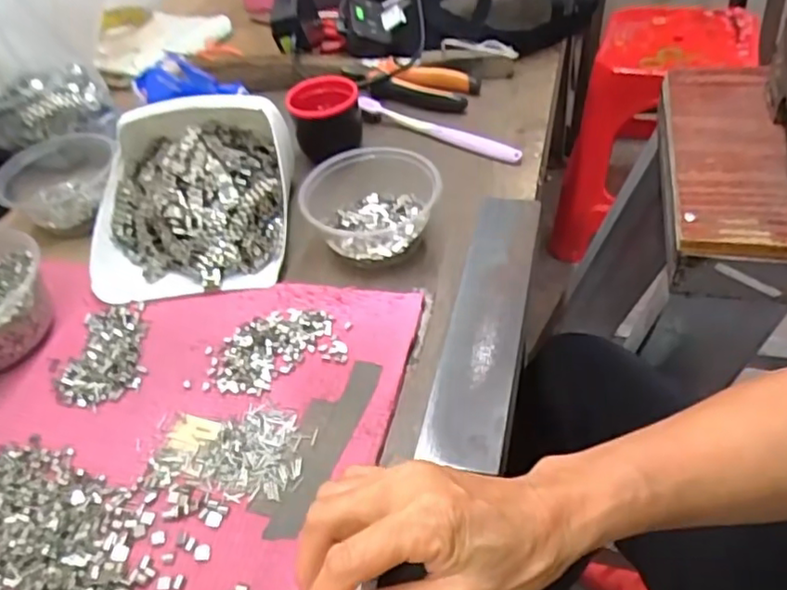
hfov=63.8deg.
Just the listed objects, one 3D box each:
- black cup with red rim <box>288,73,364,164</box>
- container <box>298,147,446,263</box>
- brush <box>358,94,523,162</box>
[{"bbox_3d":[-0.062,-0.162,0.584,0.064,0.058,0.061,-11,46,-2],"label":"black cup with red rim"},{"bbox_3d":[-0.016,-0.070,0.501,0.107,0.049,0.088,-10,46,-1],"label":"container"},{"bbox_3d":[0.038,-0.158,0.605,0.181,0.014,0.024,28,55,28],"label":"brush"}]

